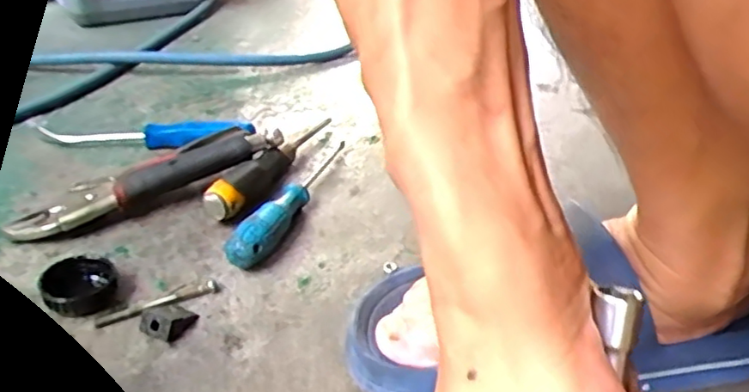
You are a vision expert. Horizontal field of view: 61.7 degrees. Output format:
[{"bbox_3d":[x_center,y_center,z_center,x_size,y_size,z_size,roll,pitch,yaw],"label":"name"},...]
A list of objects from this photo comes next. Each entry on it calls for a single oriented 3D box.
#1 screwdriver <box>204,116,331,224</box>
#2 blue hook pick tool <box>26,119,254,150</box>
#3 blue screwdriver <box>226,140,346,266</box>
[{"bbox_3d":[-0.081,-0.036,0.551,0.024,0.032,0.198,15,34,18],"label":"screwdriver"},{"bbox_3d":[-0.212,-0.058,0.579,0.192,0.030,0.022,2,32,-1],"label":"blue hook pick tool"},{"bbox_3d":[-0.064,-0.006,0.509,0.026,0.029,0.201,10,33,12],"label":"blue screwdriver"}]

